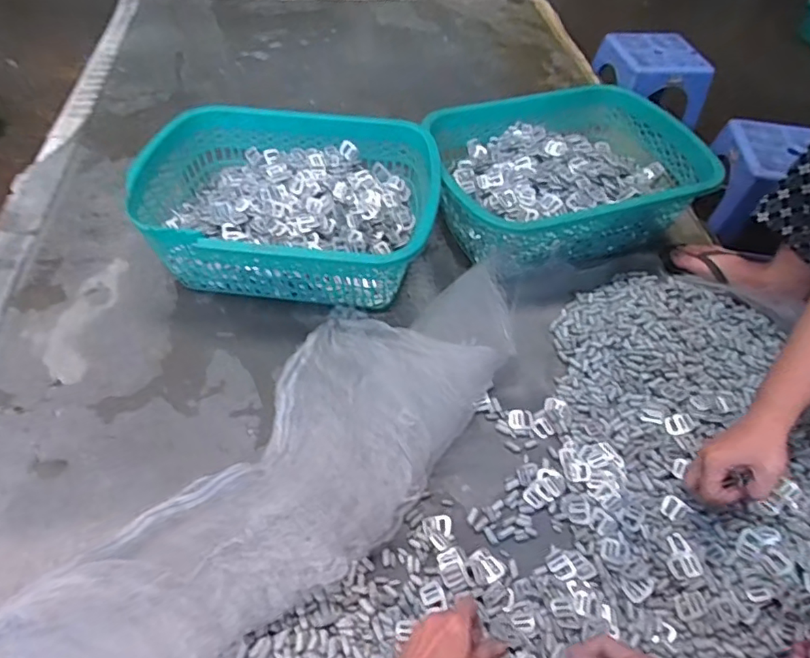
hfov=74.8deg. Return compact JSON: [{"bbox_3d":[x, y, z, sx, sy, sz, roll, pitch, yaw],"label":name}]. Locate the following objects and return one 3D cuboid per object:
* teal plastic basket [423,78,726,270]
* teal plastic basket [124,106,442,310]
[{"bbox_3d":[0.259,-0.282,0.939,0.428,0.145,0.340,-13,54,-15],"label":"teal plastic basket"},{"bbox_3d":[-0.184,-0.198,0.863,0.448,0.155,0.340,8,51,2],"label":"teal plastic basket"}]

